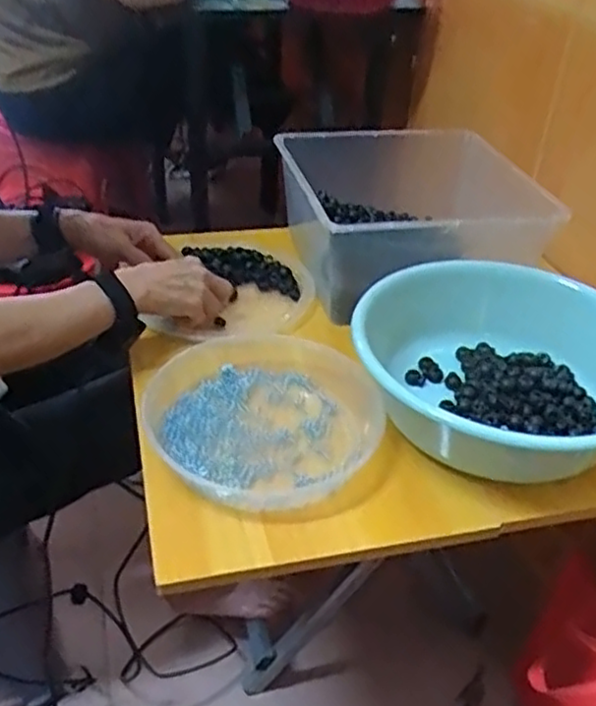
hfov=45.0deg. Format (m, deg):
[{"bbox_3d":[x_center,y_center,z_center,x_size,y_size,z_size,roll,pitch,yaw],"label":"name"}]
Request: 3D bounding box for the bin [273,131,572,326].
[{"bbox_3d":[0.132,-0.166,0.865,0.277,0.125,0.290,-7,37,-12],"label":"bin"}]

